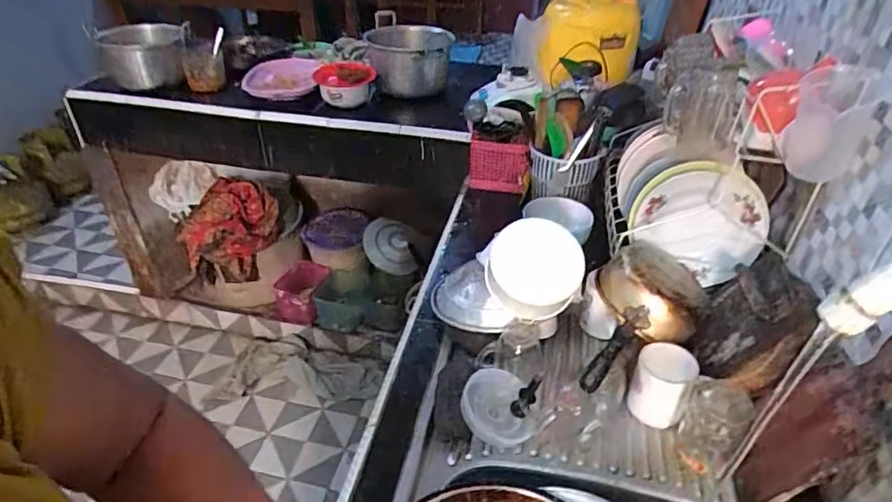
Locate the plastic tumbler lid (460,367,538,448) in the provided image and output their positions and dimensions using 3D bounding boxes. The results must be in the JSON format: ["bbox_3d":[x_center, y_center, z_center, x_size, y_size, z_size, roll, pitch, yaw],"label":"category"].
[{"bbox_3d":[0.074,0.229,0.789,0.102,0.039,0.111,1,36,-1],"label":"plastic tumbler lid"}]

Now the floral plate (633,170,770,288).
[{"bbox_3d":[0.451,-0.050,0.925,0.195,0.173,0.021,36,29,4],"label":"floral plate"}]

